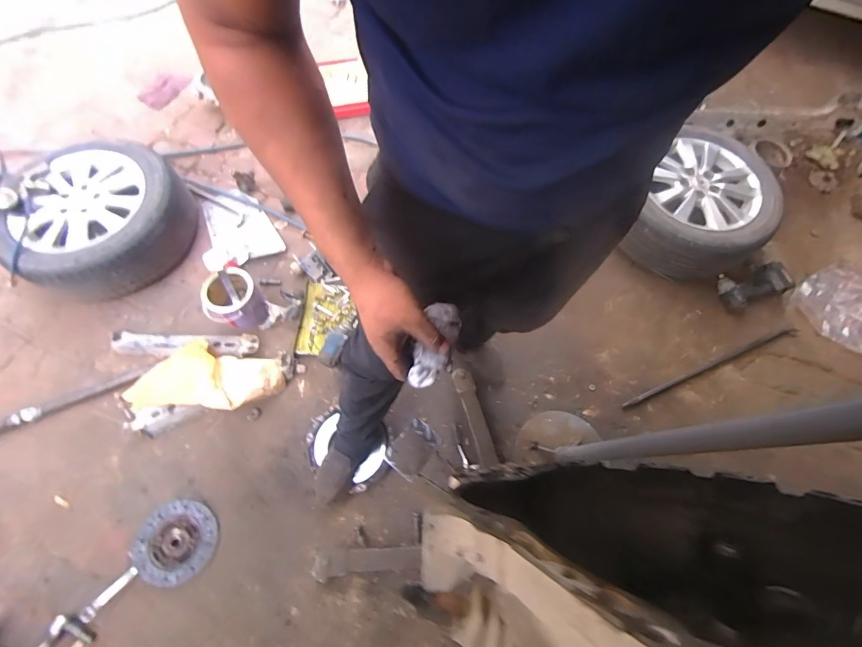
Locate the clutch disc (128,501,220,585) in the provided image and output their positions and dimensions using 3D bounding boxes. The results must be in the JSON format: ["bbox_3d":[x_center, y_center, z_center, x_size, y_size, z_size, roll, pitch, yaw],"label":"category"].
[{"bbox_3d":[-0.654,0.563,0.996,0.180,0.014,0.186,7,68,-17],"label":"clutch disc"}]

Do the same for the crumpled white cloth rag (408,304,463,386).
[{"bbox_3d":[0.006,0.023,0.467,0.051,0.043,0.107,19,66,7],"label":"crumpled white cloth rag"}]

